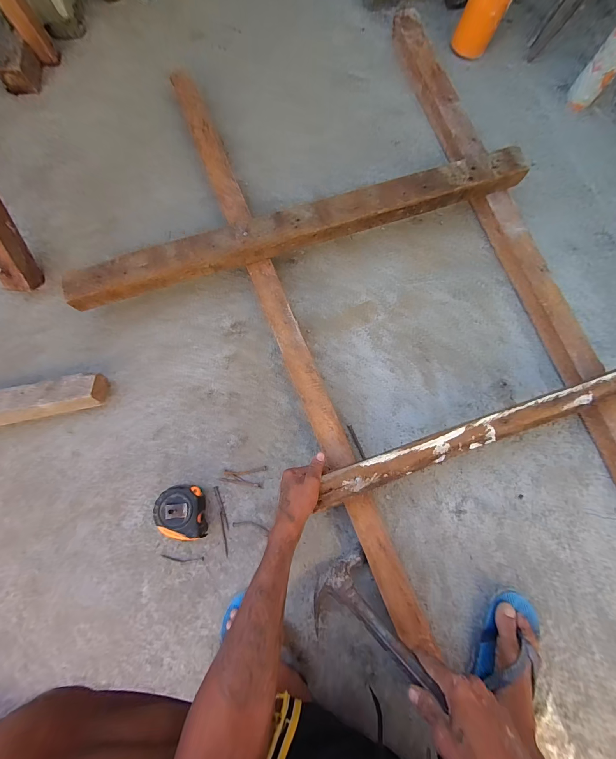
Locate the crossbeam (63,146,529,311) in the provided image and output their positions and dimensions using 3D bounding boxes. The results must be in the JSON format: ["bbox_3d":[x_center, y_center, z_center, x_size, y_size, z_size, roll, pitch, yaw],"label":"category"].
[{"bbox_3d":[-0.007,-0.284,0.565,0.874,0.054,0.074,-18,78,-3],"label":"crossbeam"}]

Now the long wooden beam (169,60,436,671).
[{"bbox_3d":[-0.051,-0.123,0.579,0.067,0.056,1.204,-22,79,-4],"label":"long wooden beam"}]

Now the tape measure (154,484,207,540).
[{"bbox_3d":[-0.217,0.229,0.513,0.075,0.046,0.089,-12,78,-2],"label":"tape measure"}]

